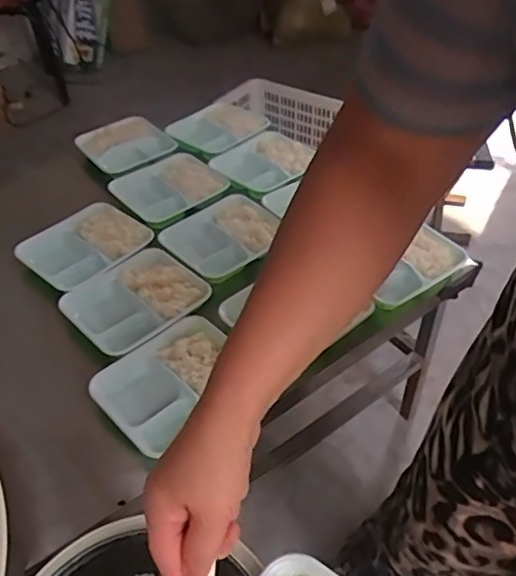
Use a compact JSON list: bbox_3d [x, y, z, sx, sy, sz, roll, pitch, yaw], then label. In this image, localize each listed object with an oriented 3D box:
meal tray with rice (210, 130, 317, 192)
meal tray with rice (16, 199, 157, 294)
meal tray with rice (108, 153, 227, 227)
[{"bbox_3d":[0.018,-0.288,1.277,0.185,0.032,0.205,-32,52,-27],"label":"meal tray with rice"},{"bbox_3d":[-0.328,-0.091,1.083,0.172,0.034,0.220,32,53,30],"label":"meal tray with rice"},{"bbox_3d":[-0.183,-0.221,1.212,0.177,0.035,0.223,32,54,30],"label":"meal tray with rice"}]

